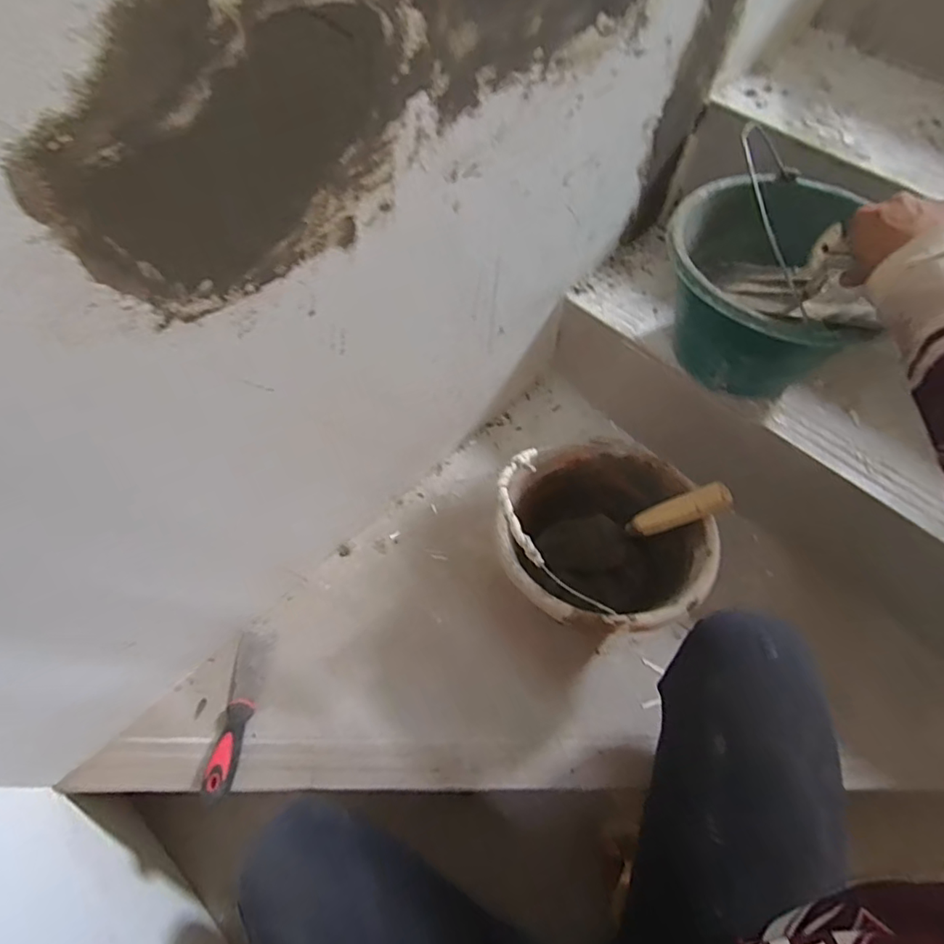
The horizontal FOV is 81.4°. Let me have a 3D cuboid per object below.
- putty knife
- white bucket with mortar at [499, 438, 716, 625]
[{"bbox_3d":[-0.297,0.297,0.693,0.043,0.031,0.199,3,60,0],"label":"putty knife"},{"bbox_3d":[0.159,0.091,0.698,0.249,0.232,0.227,1,60,-1],"label":"white bucket with mortar"}]

